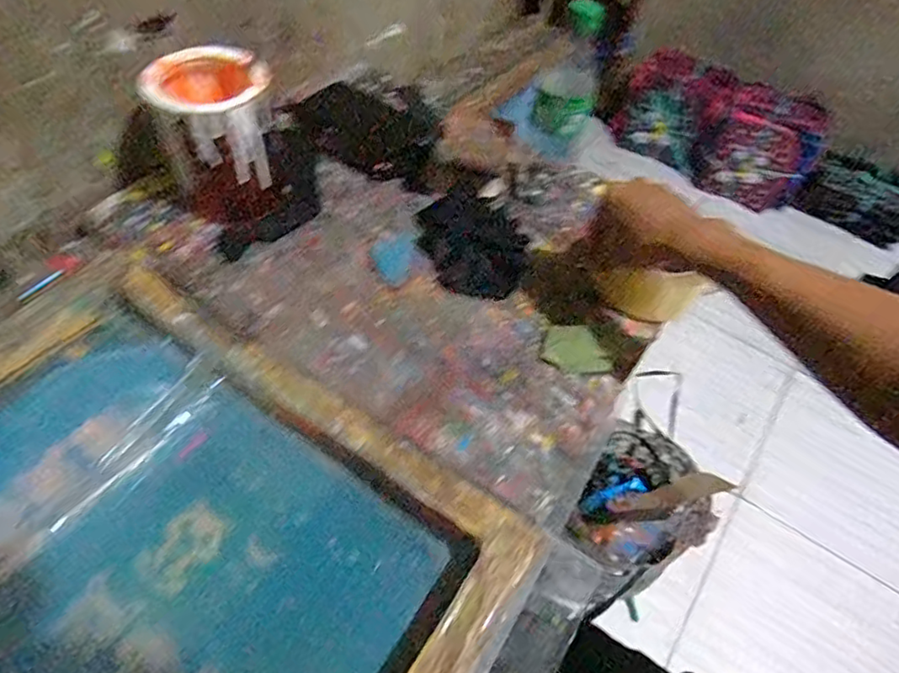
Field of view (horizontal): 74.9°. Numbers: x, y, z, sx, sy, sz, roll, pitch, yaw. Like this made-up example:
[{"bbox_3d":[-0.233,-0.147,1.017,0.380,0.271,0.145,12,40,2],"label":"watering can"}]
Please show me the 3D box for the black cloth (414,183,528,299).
[{"bbox_3d":[0.024,-0.103,0.621,0.115,0.027,0.129,7,52,0],"label":"black cloth"}]

